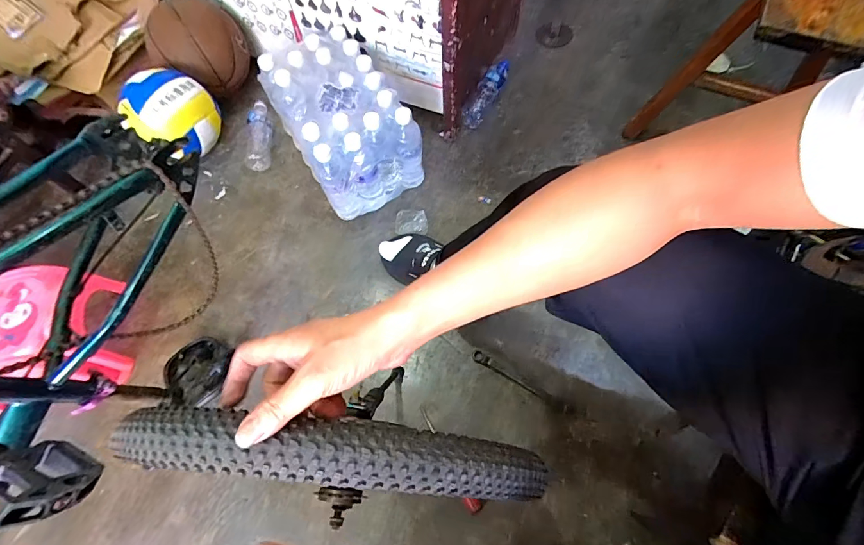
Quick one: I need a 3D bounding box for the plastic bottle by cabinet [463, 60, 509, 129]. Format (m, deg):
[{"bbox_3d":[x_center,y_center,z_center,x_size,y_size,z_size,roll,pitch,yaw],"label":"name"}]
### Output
[{"bbox_3d":[0.141,-0.476,1.035,0.054,0.062,0.190,25,70,13],"label":"plastic bottle by cabinet"}]

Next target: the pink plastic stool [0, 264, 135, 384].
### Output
[{"bbox_3d":[-0.754,0.127,0.765,0.242,0.177,0.221,-21,67,-6],"label":"pink plastic stool"}]

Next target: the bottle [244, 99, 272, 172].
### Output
[{"bbox_3d":[-0.451,-0.363,1.024,0.056,0.059,0.205,-7,67,0],"label":"bottle"}]

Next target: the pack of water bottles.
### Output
[{"bbox_3d":[-0.210,-0.351,0.920,0.232,0.219,0.361,-30,69,-10],"label":"pack of water bottles"}]

